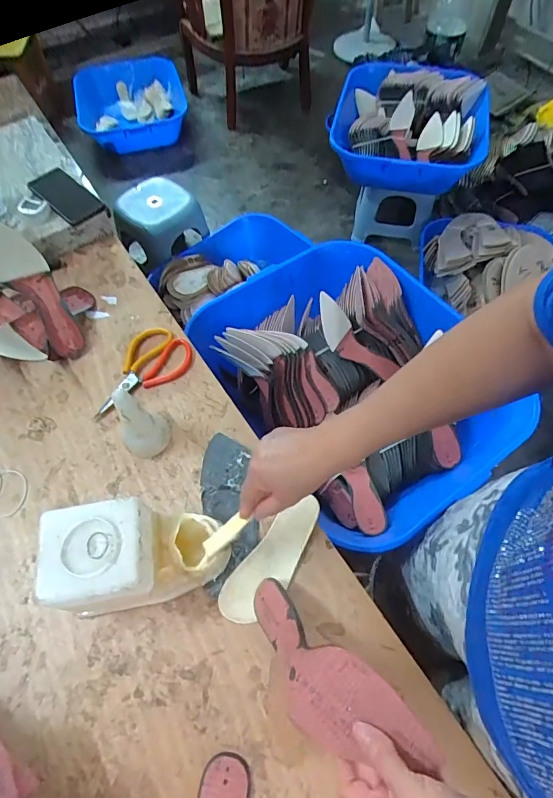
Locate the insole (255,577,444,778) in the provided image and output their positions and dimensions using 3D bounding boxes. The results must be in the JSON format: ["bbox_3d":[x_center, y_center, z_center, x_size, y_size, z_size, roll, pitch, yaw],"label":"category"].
[{"bbox_3d":[0.032,0.266,0.436,0.080,0.058,0.245,-42,26,-20],"label":"insole"}]

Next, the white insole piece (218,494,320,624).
[{"bbox_3d":[-0.001,0.207,0.570,0.058,0.006,0.179,36,73,13],"label":"white insole piece"}]

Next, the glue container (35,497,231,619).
[{"bbox_3d":[-0.164,0.183,0.530,0.200,0.135,0.112,-10,61,-5],"label":"glue container"}]

